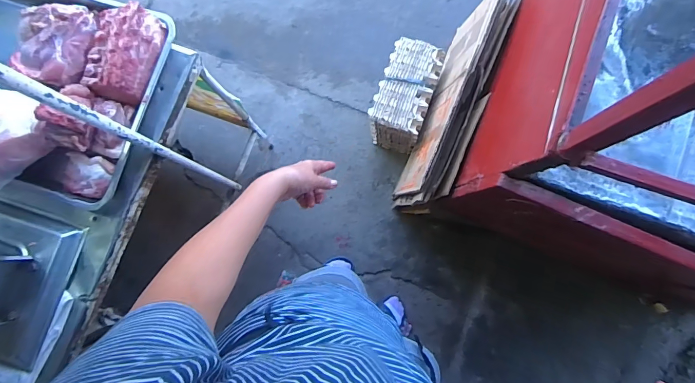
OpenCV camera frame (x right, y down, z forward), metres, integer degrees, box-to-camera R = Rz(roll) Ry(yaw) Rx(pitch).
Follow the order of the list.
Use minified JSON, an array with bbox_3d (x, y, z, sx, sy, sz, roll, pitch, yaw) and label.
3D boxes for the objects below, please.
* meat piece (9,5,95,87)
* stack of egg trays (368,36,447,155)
[{"bbox_3d":[-0.560,-0.290,0.726,0.121,0.044,0.158,10,85,4],"label":"meat piece"},{"bbox_3d":[0.196,-0.323,1.337,0.179,0.284,0.297,19,85,4],"label":"stack of egg trays"}]

